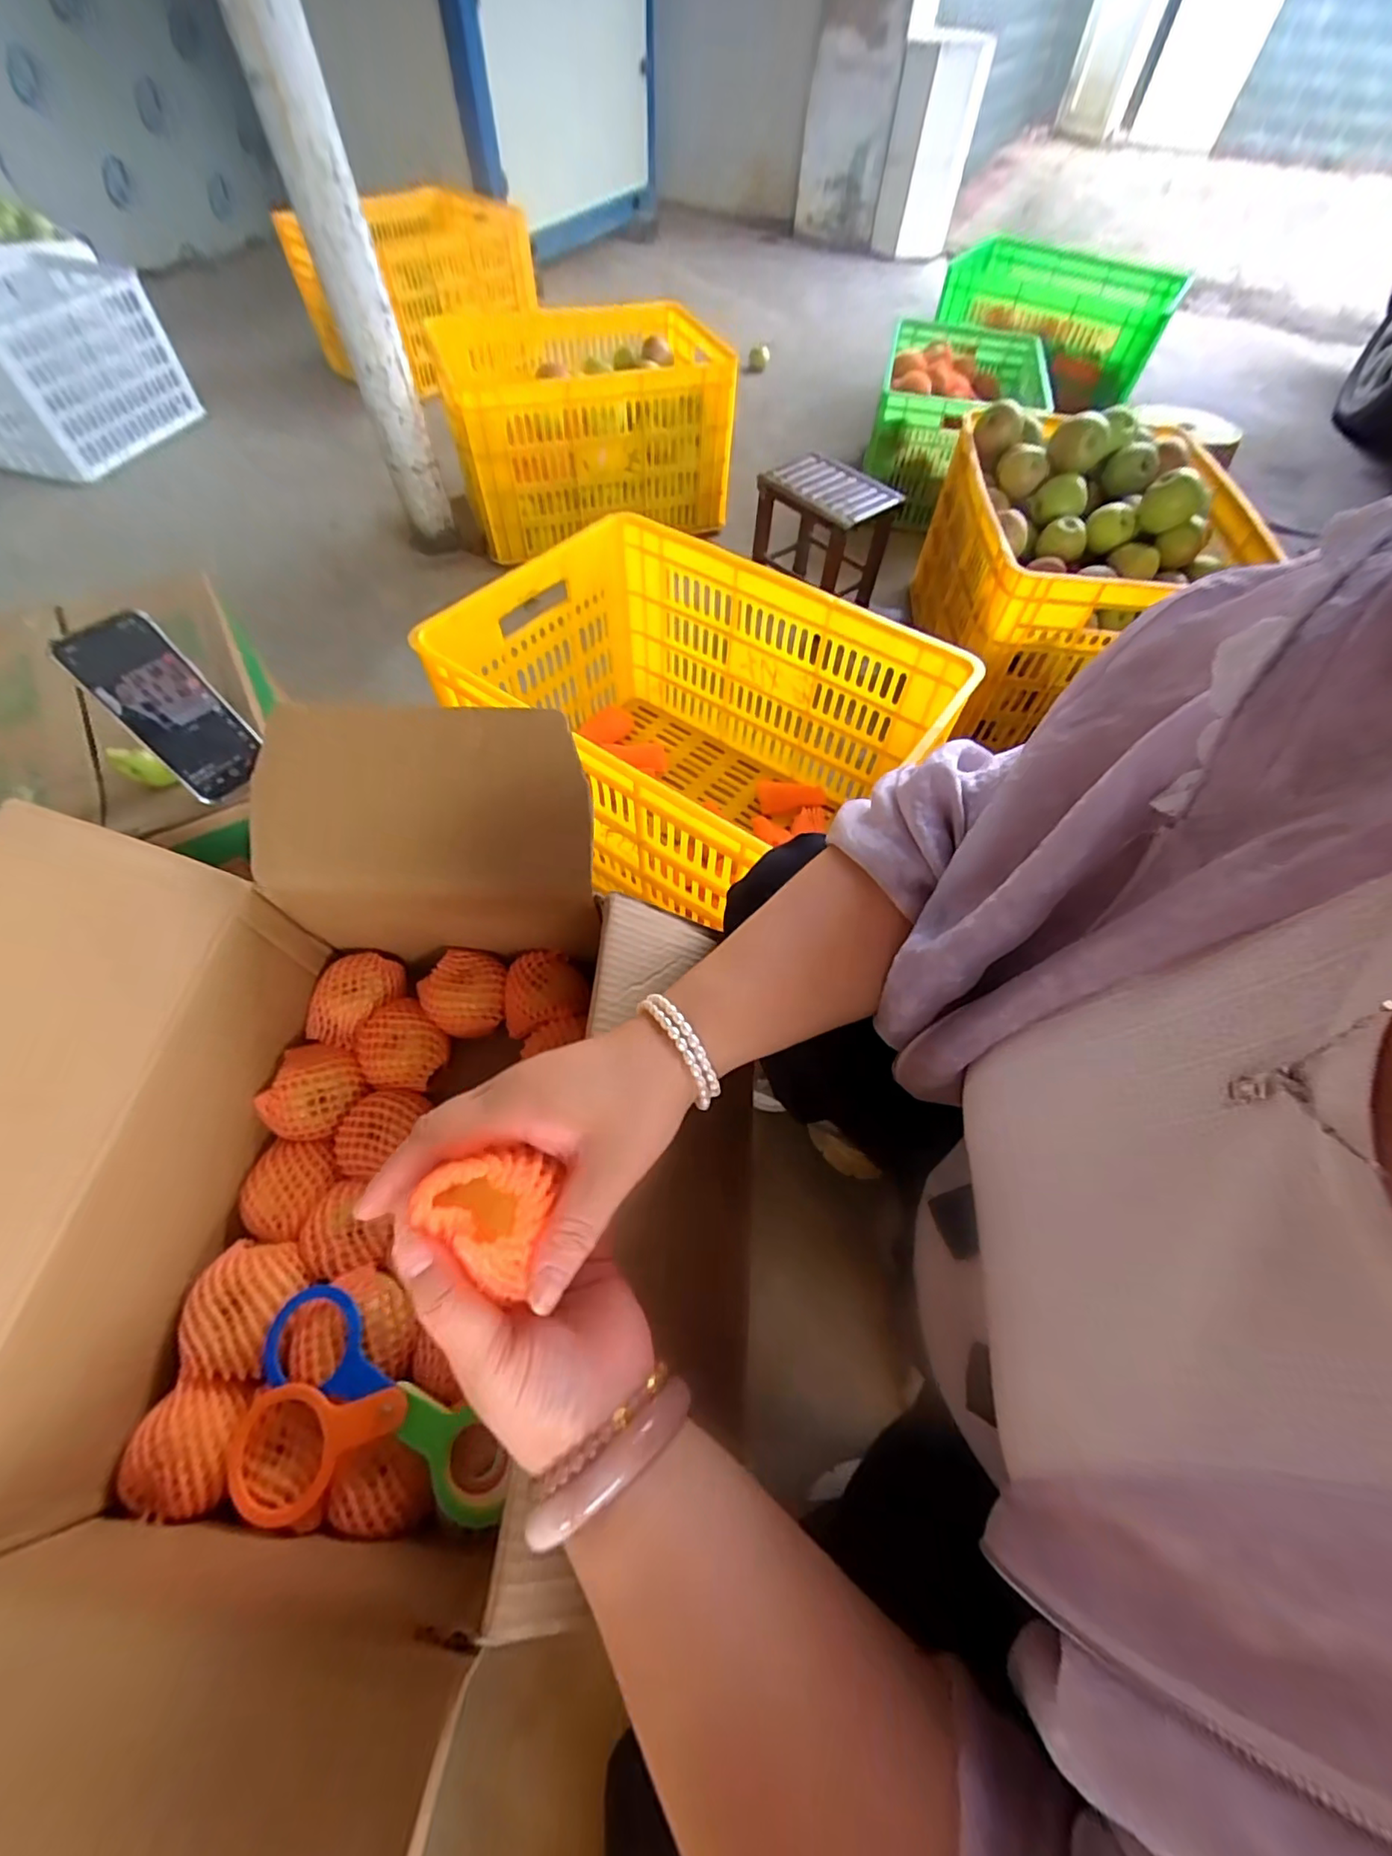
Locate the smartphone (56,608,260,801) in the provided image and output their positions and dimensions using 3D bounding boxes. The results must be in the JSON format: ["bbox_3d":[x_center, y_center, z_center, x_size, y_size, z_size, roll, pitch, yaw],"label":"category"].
[{"bbox_3d":[-0.446,-0.186,0.509,0.072,0.145,0.017,-44,37,-24],"label":"smartphone"}]

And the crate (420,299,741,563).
[{"bbox_3d":[-0.262,-1.179,1.401,0.613,0.286,0.497,-18,61,-13],"label":"crate"}]

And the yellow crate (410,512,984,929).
[{"bbox_3d":[-0.006,-0.260,0.869,0.592,0.311,0.427,34,63,17],"label":"yellow crate"}]

